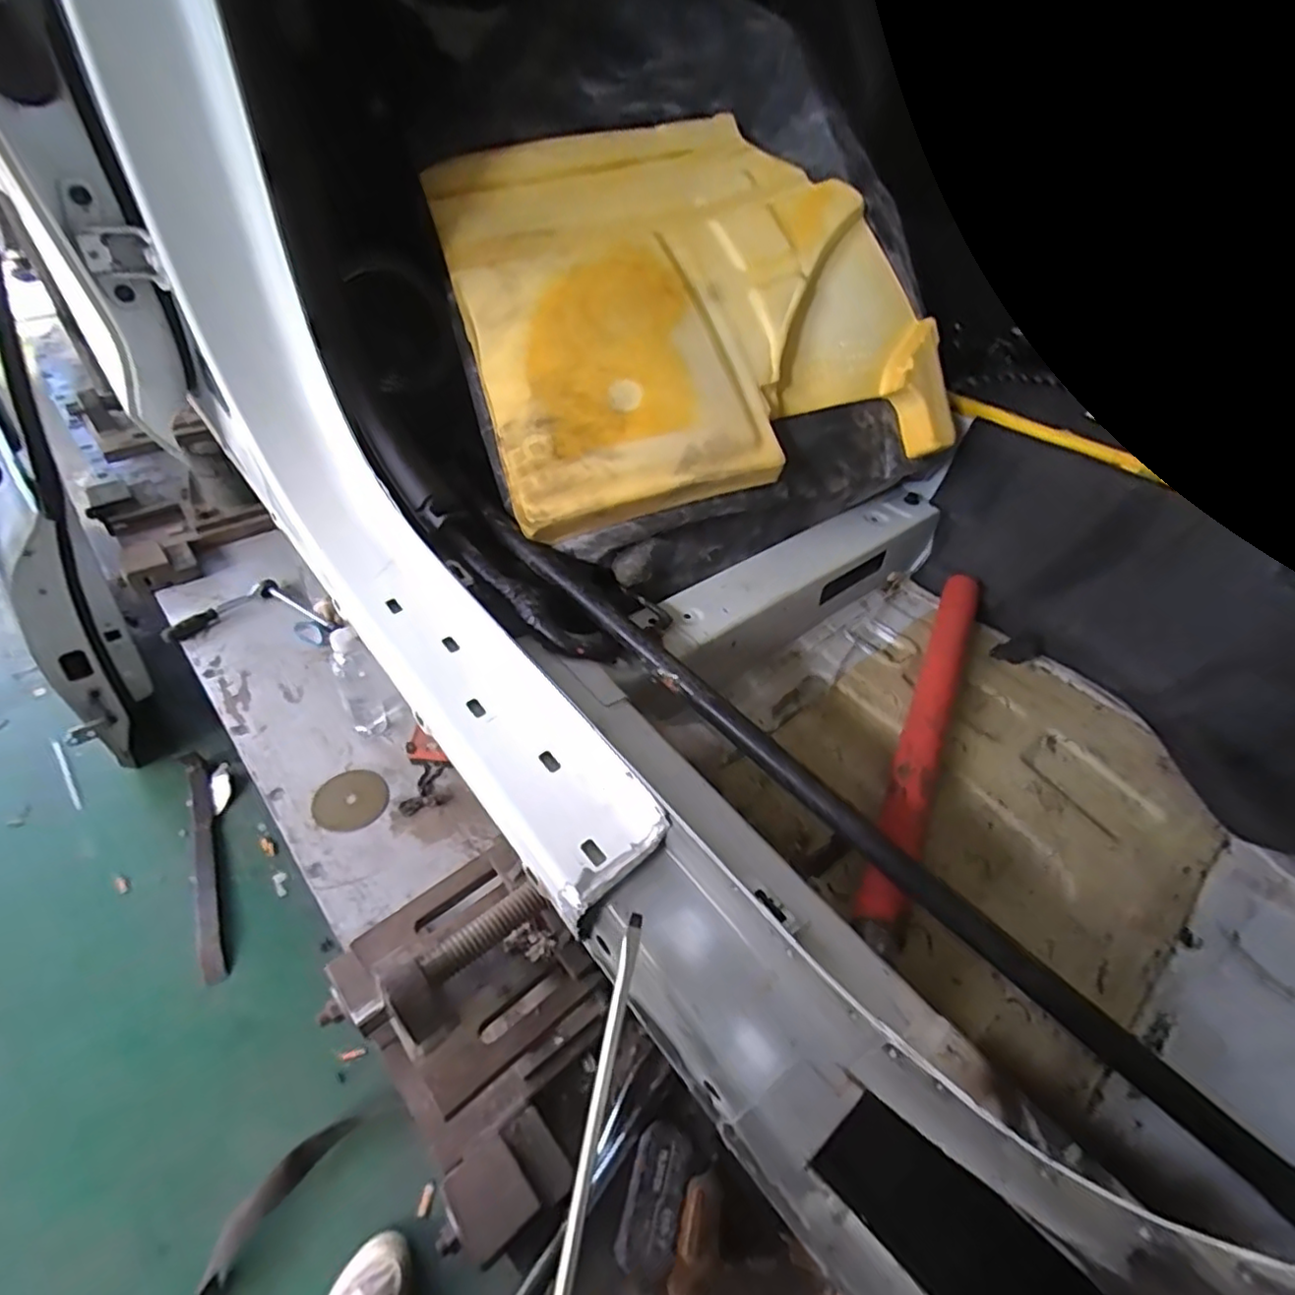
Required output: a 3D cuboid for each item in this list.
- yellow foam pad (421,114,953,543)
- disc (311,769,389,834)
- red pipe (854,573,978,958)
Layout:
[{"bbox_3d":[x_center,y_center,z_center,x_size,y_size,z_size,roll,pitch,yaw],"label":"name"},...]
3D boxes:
[{"bbox_3d":[0.042,-0.392,0.719,0.491,0.075,0.484,-16,74,-10],"label":"yellow foam pad"},{"bbox_3d":[-0.433,0.224,0.949,0.099,0.008,0.100,2,45,-2],"label":"disc"},{"bbox_3d":[0.287,0.067,0.659,0.037,0.035,0.521,24,47,15],"label":"red pipe"}]

